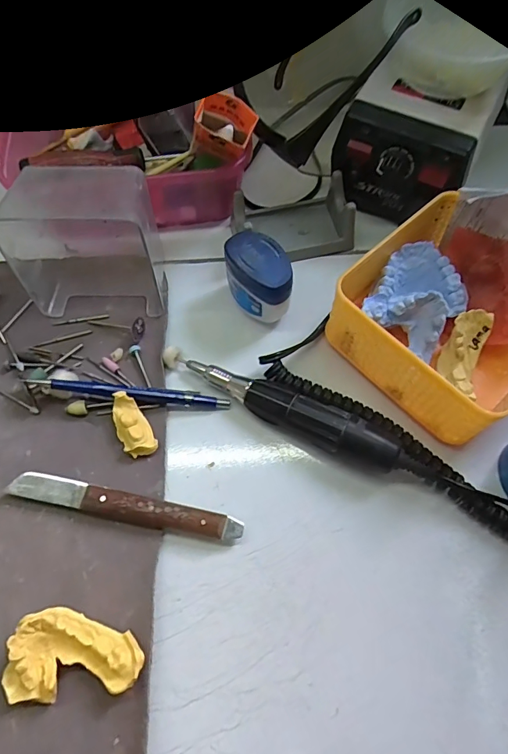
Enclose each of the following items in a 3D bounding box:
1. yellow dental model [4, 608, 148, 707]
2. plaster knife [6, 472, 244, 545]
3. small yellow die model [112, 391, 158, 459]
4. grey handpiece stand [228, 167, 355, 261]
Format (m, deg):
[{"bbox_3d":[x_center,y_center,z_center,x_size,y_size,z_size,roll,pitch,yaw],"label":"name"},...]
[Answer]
[{"bbox_3d":[-0.097,0.153,0.241,0.072,0.022,0.042,0,66,-1],"label":"yellow dental model"},{"bbox_3d":[-0.082,0.082,0.278,0.149,0.016,0.017,12,67,4],"label":"plaster knife"},{"bbox_3d":[-0.083,0.034,0.297,0.021,0.019,0.044,-28,70,-12],"label":"small yellow die model"},{"bbox_3d":[0.031,-0.133,0.361,0.094,0.041,0.062,-8,67,-5],"label":"grey handpiece stand"}]

